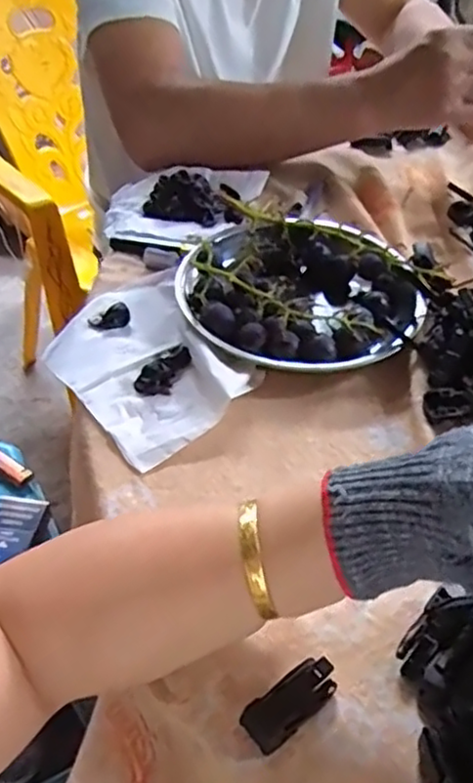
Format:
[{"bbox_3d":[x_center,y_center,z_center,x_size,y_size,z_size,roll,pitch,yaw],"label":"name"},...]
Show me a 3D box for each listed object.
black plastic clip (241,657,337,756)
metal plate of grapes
[{"bbox_3d":[0.026,0.145,0.309,0.047,0.011,0.020,-30,52,-27],"label":"black plastic clip"},{"bbox_3d":[0.048,-0.072,0.506,0.187,0.053,0.158,21,48,20],"label":"metal plate of grapes"}]

